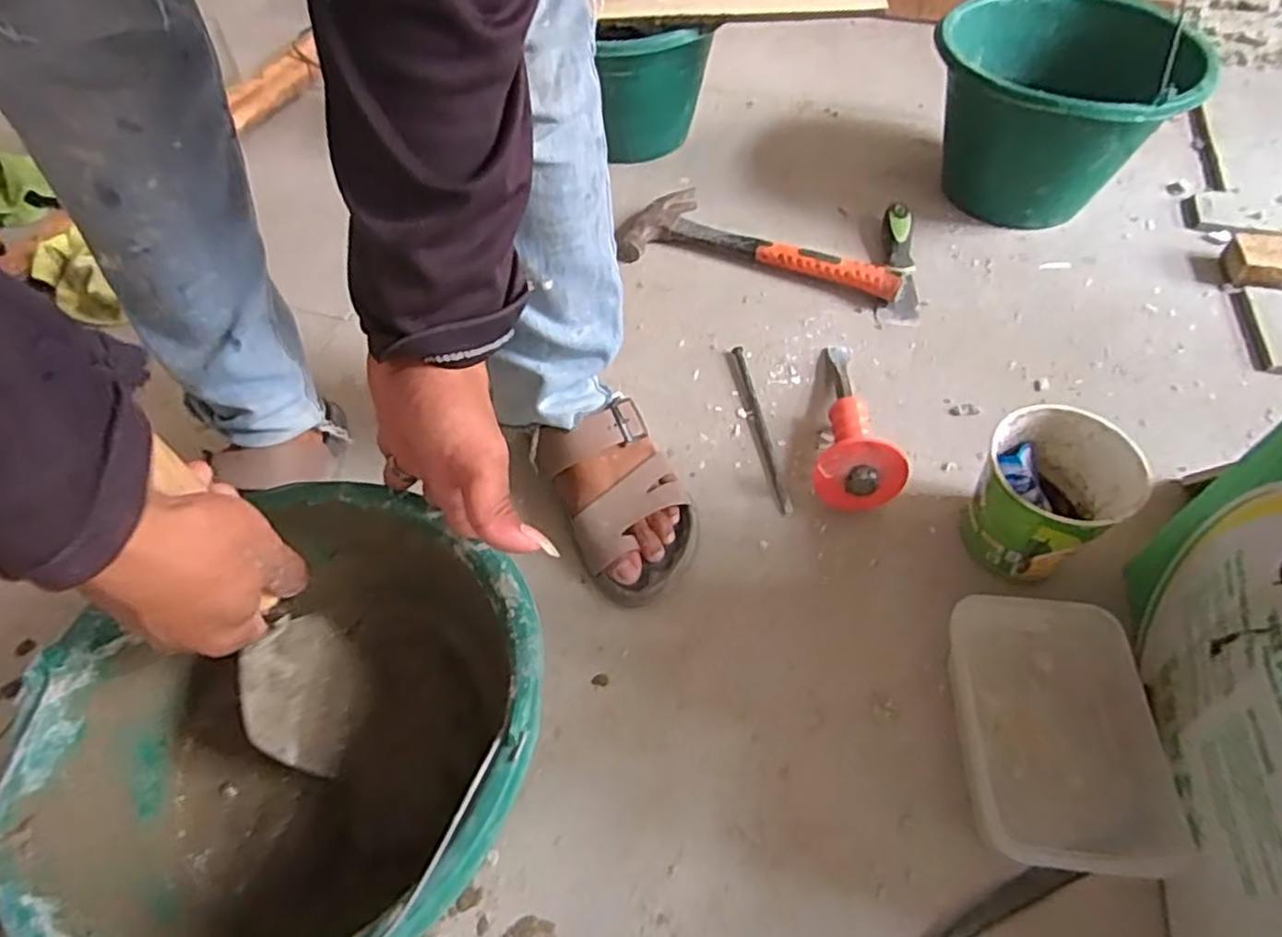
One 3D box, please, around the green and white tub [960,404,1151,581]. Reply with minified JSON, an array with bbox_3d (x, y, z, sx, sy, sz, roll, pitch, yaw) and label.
[{"bbox_3d":[0.315,0.026,0.576,0.099,0.113,0.100,-1,55,1],"label":"green and white tub"}]

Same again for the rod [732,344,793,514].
[{"bbox_3d":[0.115,-0.042,0.697,0.012,0.011,0.197,-7,55,-4],"label":"rod"}]

